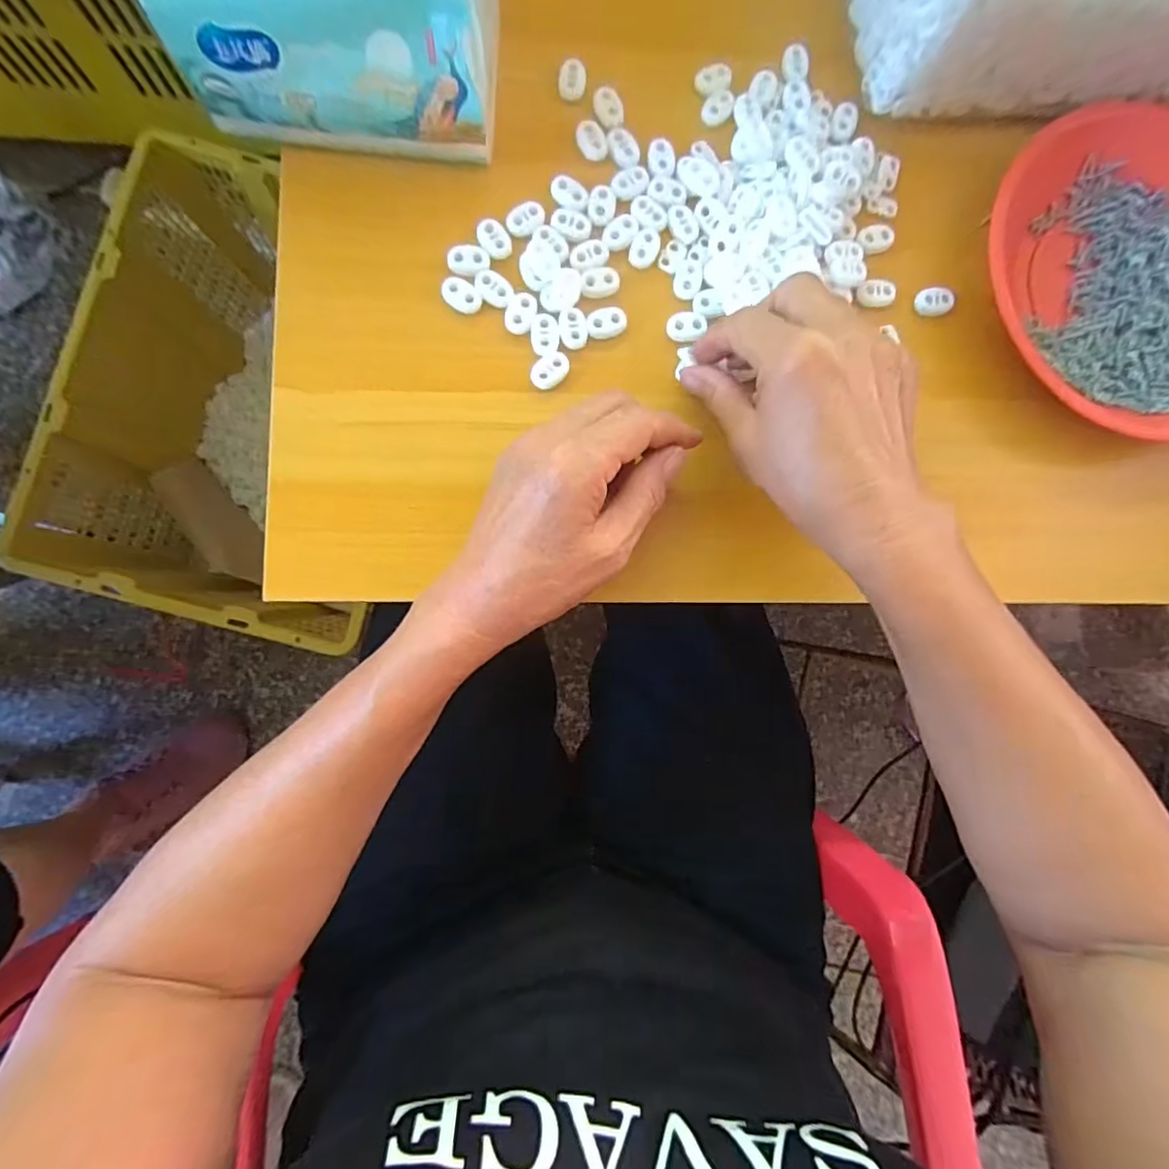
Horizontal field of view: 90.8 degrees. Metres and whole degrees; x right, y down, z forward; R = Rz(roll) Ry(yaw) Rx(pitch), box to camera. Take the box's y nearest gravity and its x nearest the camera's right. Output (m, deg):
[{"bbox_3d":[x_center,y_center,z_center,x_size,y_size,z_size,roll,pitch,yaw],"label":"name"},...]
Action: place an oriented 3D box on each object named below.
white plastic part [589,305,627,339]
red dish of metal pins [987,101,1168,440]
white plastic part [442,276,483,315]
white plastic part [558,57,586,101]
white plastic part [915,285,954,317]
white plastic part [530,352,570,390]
[{"bbox_3d":[0.012,-0.145,0.318,0.022,0.004,0.015,-23,88,-7],"label":"white plastic part"},{"bbox_3d":[0.325,-0.180,0.340,0.182,0.030,0.193,0,85,-6],"label":"red dish of metal pins"},{"bbox_3d":[-0.066,-0.156,0.311,0.022,0.004,0.015,38,83,-2],"label":"white plastic part"},{"bbox_3d":[-0.007,-0.287,0.328,0.015,0.006,0.020,9,85,-5],"label":"white plastic part"},{"bbox_3d":[0.207,-0.168,0.341,0.019,0.008,0.016,-18,88,-7],"label":"white plastic part"},{"bbox_3d":[-0.019,-0.116,0.313,0.016,0.004,0.022,38,83,-2],"label":"white plastic part"}]

